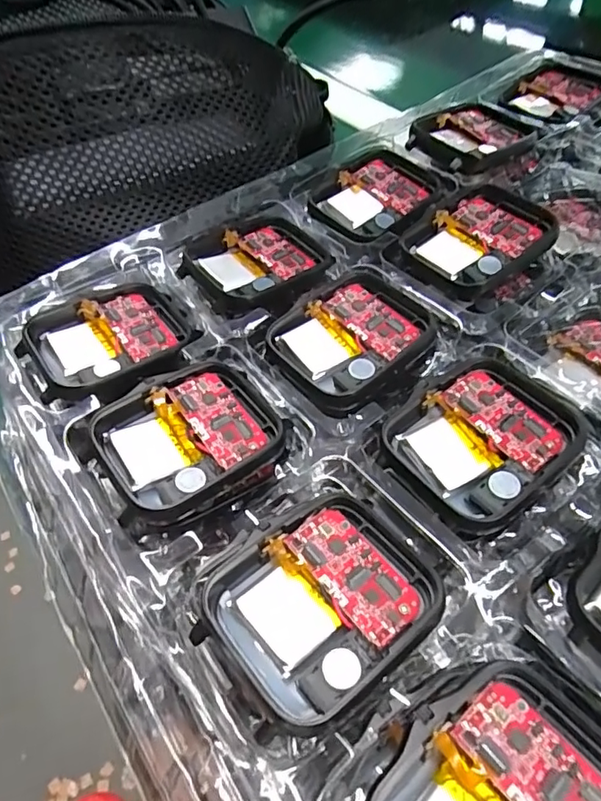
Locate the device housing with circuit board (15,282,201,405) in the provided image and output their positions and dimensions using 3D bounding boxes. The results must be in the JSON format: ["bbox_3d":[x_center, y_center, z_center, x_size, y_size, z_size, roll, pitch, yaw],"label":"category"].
[{"bbox_3d":[-0.058,-0.019,0.165,0.046,0.007,0.037,-28,56,-19],"label":"device housing with circuit board"}]

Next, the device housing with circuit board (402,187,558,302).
[{"bbox_3d":[0.060,-0.054,0.179,0.046,0.011,0.037,-30,56,-20],"label":"device housing with circuit board"}]

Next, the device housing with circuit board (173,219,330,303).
[{"bbox_3d":[-0.015,-0.048,0.185,0.044,0.006,0.038,-30,56,-20],"label":"device housing with circuit board"}]

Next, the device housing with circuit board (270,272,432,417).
[{"bbox_3d":[0.016,-0.018,0.160,0.045,0.005,0.043,-31,57,-21],"label":"device housing with circuit board"}]

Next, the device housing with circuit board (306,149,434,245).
[{"bbox_3d":[0.028,-0.077,0.204,0.043,0.009,0.040,-37,59,-24],"label":"device housing with circuit board"}]

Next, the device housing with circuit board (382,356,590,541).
[{"bbox_3d":[0.045,0.010,0.136,0.046,0.005,0.039,-29,56,-20],"label":"device housing with circuit board"}]

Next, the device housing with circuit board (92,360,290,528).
[{"bbox_3d":[-0.029,0.009,0.139,0.044,0.007,0.041,-27,56,-18],"label":"device housing with circuit board"}]

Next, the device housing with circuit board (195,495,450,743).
[{"bbox_3d":[0.004,0.041,0.113,0.045,0.005,0.039,-34,58,-22],"label":"device housing with circuit board"}]

